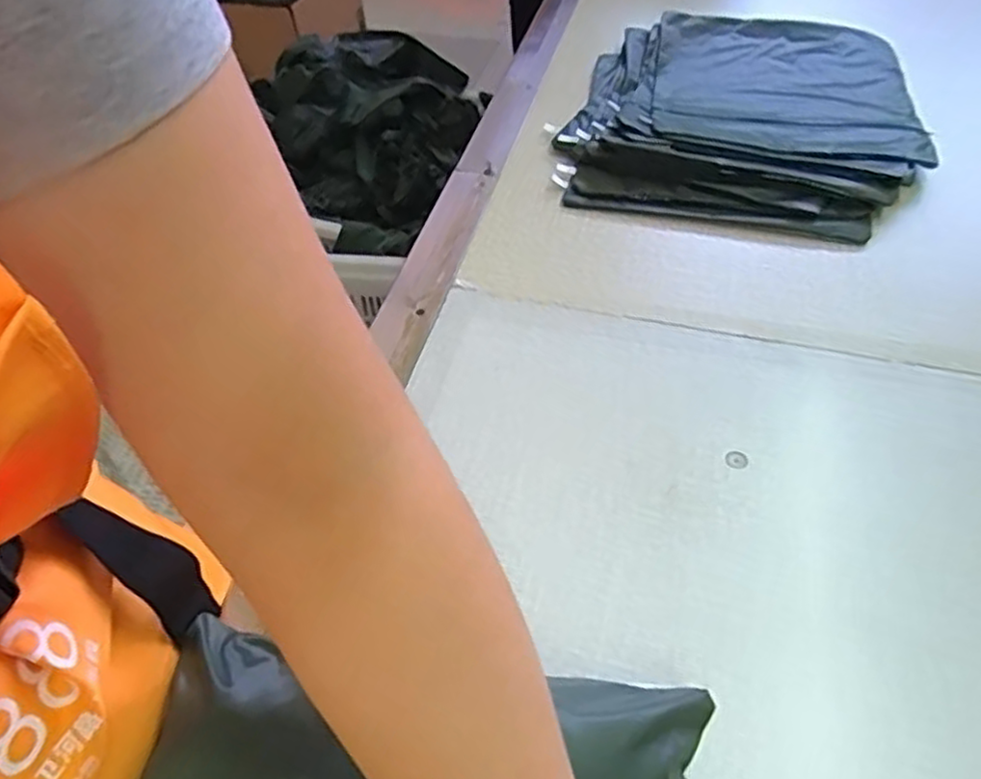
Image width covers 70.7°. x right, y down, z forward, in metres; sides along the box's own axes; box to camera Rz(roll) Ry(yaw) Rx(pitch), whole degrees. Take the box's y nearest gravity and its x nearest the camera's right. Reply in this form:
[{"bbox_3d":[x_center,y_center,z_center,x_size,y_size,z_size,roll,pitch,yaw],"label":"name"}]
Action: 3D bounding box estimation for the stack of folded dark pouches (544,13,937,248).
[{"bbox_3d":[0.261,-0.297,0.716,0.329,0.037,0.353,11,50,11],"label":"stack of folded dark pouches"}]

